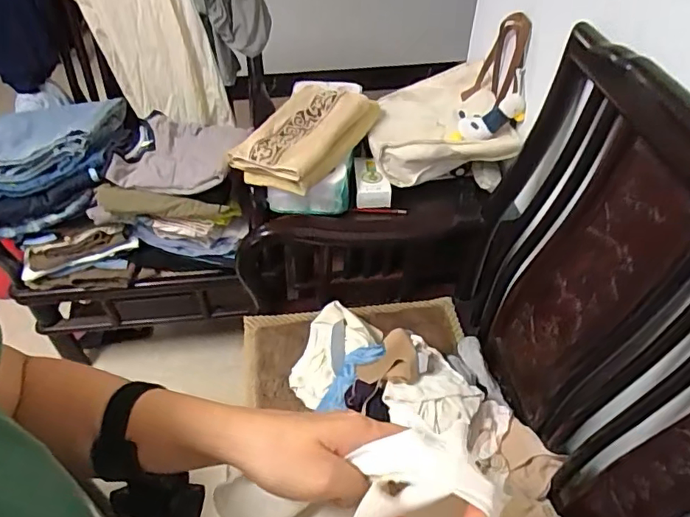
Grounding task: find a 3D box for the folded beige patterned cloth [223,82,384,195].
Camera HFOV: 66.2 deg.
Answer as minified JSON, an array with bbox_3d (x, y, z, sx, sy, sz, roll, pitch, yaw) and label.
[{"bbox_3d":[-0.078,-0.294,1.210,0.234,0.084,0.370,19,49,18],"label":"folded beige patterned cloth"}]

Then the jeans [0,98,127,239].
[{"bbox_3d":[-0.684,-0.254,1.239,0.305,0.174,0.308,-6,46,-6],"label":"jeans"}]

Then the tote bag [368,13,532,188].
[{"bbox_3d":[0.231,-0.386,1.245,0.320,0.295,0.365,3,46,3],"label":"tote bag"}]

